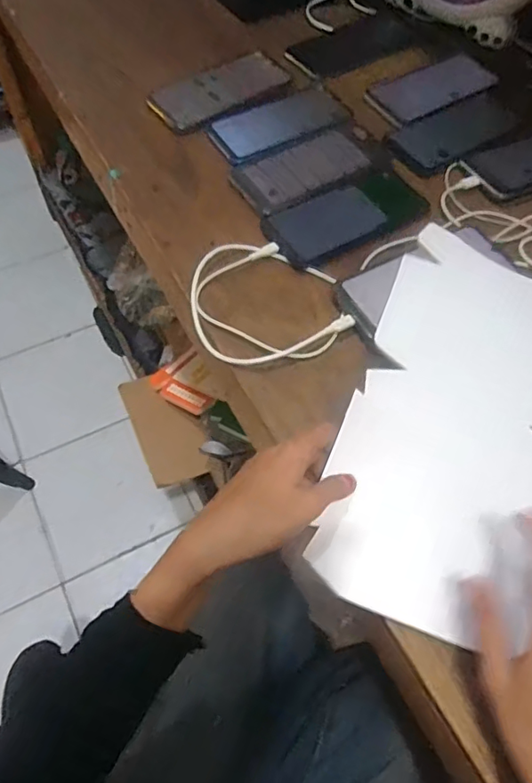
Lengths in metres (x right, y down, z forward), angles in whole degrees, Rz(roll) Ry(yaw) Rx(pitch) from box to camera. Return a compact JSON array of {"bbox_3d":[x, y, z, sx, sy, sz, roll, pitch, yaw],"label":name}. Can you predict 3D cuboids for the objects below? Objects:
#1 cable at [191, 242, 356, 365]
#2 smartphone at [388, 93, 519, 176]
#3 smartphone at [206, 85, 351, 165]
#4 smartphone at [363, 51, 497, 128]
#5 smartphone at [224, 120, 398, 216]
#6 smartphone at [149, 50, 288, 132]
[{"bbox_3d":[0.001,-0.087,0.507,0.134,0.013,0.132,-7,60,-7],"label":"cable"},{"bbox_3d":[0.215,-0.295,0.627,0.165,0.004,0.072,-32,66,-19],"label":"smartphone"},{"bbox_3d":[0.016,-0.305,0.634,0.165,0.005,0.075,-30,65,-19],"label":"smartphone"},{"bbox_3d":[0.198,-0.368,0.670,0.157,0.011,0.077,-27,64,-17],"label":"smartphone"},{"bbox_3d":[0.051,-0.238,0.592,0.168,0.007,0.085,-28,65,-18],"label":"smartphone"},{"bbox_3d":[-0.053,-0.355,0.653,0.163,0.012,0.073,-31,66,-19],"label":"smartphone"}]

